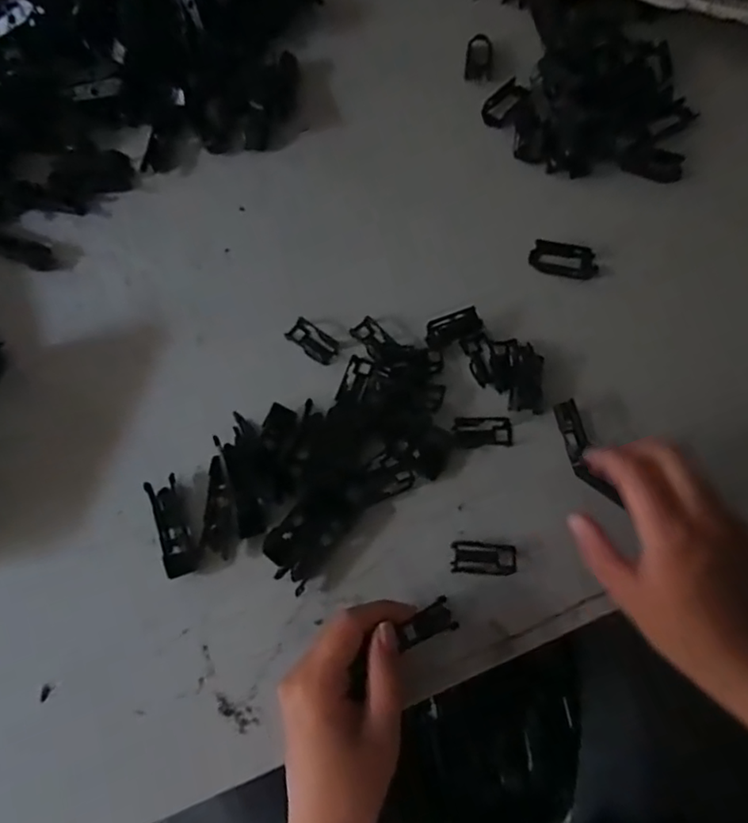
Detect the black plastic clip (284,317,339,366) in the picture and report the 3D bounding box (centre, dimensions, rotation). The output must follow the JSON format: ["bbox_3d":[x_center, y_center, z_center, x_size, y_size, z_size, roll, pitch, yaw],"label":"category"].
[{"bbox_3d":[-0.045,-0.051,0.447,0.039,0.008,0.019,36,75,15],"label":"black plastic clip"}]

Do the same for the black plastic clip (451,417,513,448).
[{"bbox_3d":[0.075,0.014,0.419,0.039,0.006,0.020,-1,69,3],"label":"black plastic clip"}]

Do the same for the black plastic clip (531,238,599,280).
[{"bbox_3d":[0.144,-0.115,0.458,0.050,0.007,0.026,15,71,8],"label":"black plastic clip"}]

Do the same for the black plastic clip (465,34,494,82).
[{"bbox_3d":[0.093,-0.311,0.536,0.023,0.006,0.053,5,70,5],"label":"black plastic clip"}]

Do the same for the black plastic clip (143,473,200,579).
[{"bbox_3d":[-0.132,0.074,0.397,0.019,0.005,0.065,-21,70,-5],"label":"black plastic clip"}]

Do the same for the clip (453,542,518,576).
[{"bbox_3d":[0.069,0.093,0.382,0.039,0.014,0.020,1,70,3],"label":"clip"}]

